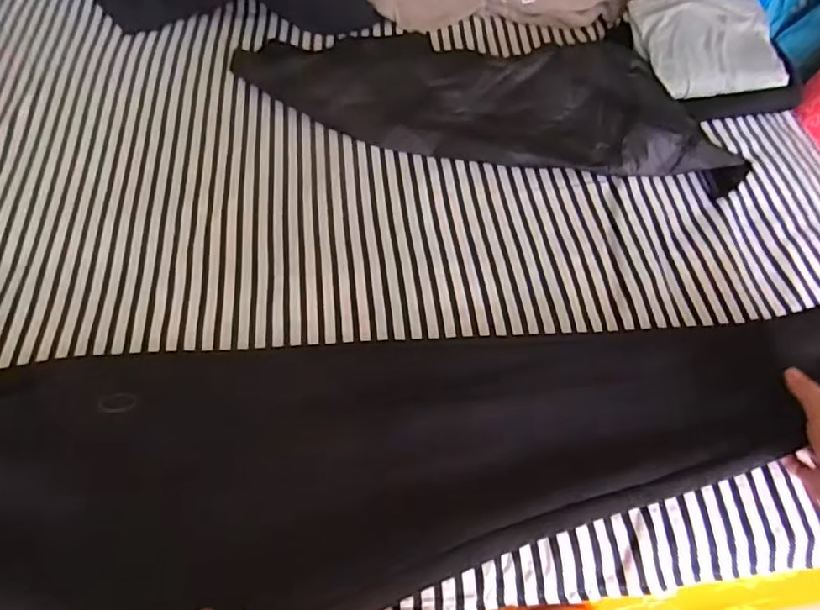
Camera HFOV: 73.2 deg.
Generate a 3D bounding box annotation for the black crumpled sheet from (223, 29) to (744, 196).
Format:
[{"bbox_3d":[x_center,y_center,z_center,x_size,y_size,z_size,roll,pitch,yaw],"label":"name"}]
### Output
[{"bbox_3d":[0.104,-0.320,0.810,0.706,0.076,0.240,13,58,7],"label":"black crumpled sheet"}]

